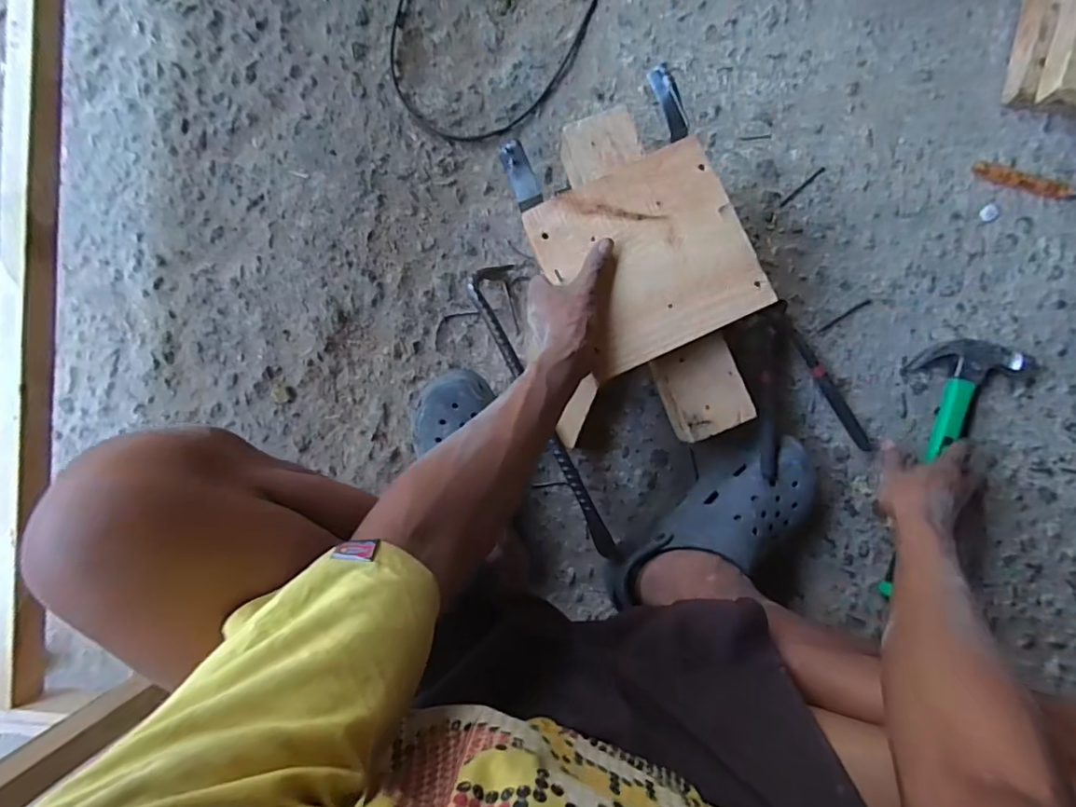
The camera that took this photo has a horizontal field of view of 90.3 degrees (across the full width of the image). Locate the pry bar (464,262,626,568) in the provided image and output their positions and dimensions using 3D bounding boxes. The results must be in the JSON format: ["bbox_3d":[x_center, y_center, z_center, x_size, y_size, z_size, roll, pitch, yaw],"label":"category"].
[{"bbox_3d":[0.002,0.010,0.669,0.064,0.070,0.390,-21,88,6],"label":"pry bar"}]

